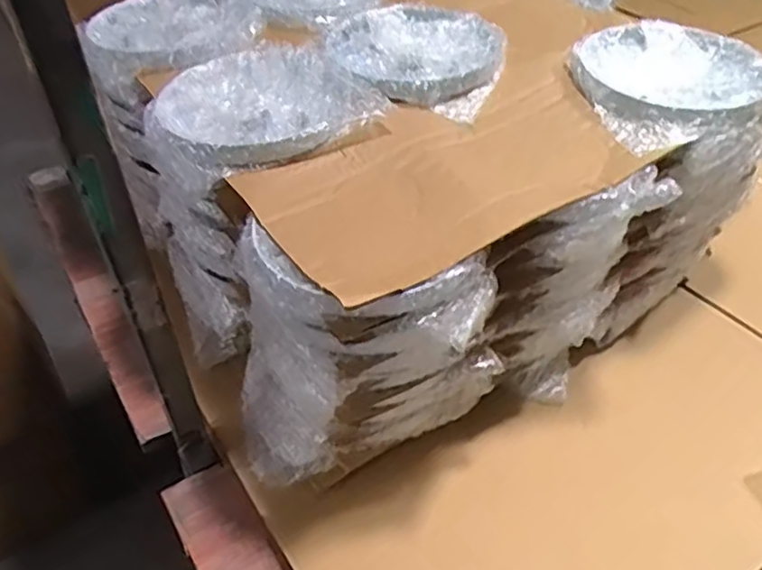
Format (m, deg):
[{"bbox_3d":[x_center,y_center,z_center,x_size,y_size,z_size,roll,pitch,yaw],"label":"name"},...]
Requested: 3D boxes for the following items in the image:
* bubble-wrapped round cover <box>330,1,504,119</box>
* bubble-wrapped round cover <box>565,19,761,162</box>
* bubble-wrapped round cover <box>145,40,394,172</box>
[{"bbox_3d":[0.029,-0.183,0.528,0.133,0.023,0.151,1,44,1],"label":"bubble-wrapped round cover"},{"bbox_3d":[0.214,-0.157,0.493,0.154,0.021,0.135,-20,47,-19],"label":"bubble-wrapped round cover"},{"bbox_3d":[-0.089,-0.133,0.475,0.145,0.019,0.136,-1,45,1],"label":"bubble-wrapped round cover"}]

